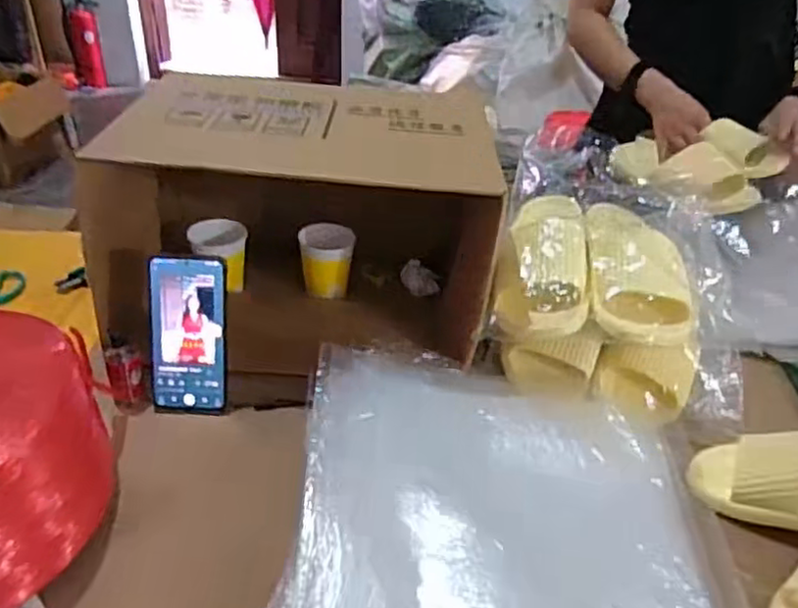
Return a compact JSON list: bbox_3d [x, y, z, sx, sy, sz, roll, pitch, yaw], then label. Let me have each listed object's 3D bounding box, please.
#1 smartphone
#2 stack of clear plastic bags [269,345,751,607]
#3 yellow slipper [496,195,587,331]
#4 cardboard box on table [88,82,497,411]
[{"bbox_3d":[-0.208,0.032,0.665,0.072,0.158,0.010,2,14,-6],"label":"smartphone"},{"bbox_3d":[0.084,0.212,0.528,0.357,0.070,0.421,8,38,4],"label":"stack of clear plastic bags"},{"bbox_3d":[0.163,-0.057,0.752,0.091,0.080,0.220,8,34,7],"label":"yellow slipper"},{"bbox_3d":[-0.102,-0.096,0.818,0.392,0.286,0.321,2,34,-2],"label":"cardboard box on table"}]

